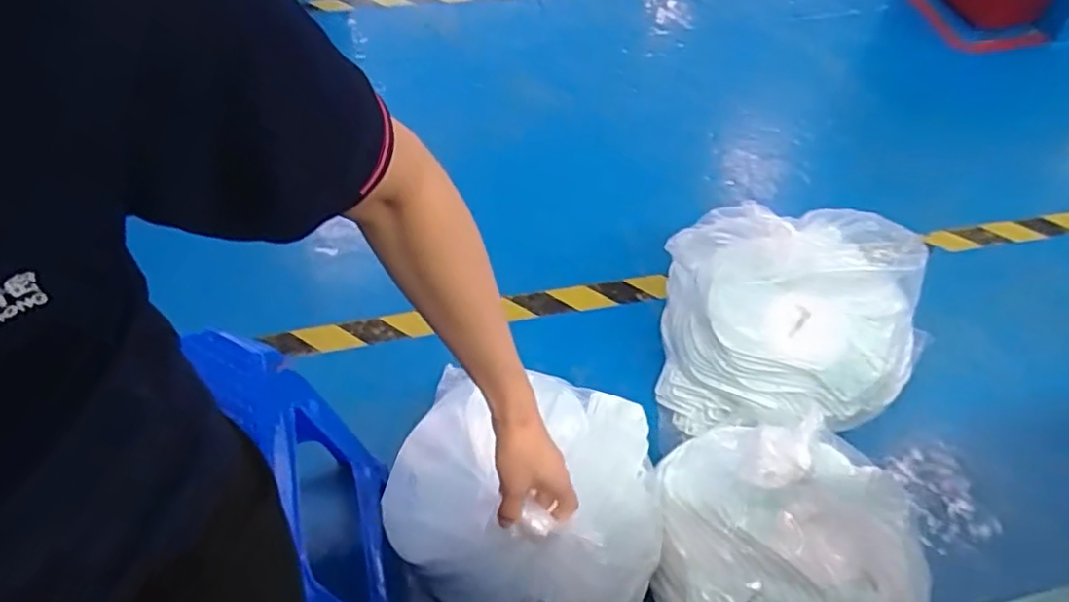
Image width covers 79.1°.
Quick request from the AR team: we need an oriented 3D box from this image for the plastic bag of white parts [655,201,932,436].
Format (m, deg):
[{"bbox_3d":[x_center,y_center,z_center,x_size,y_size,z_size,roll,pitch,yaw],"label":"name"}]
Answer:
[{"bbox_3d":[0.385,0.011,1.011,0.339,0.270,0.309,7,56,2],"label":"plastic bag of white parts"}]

